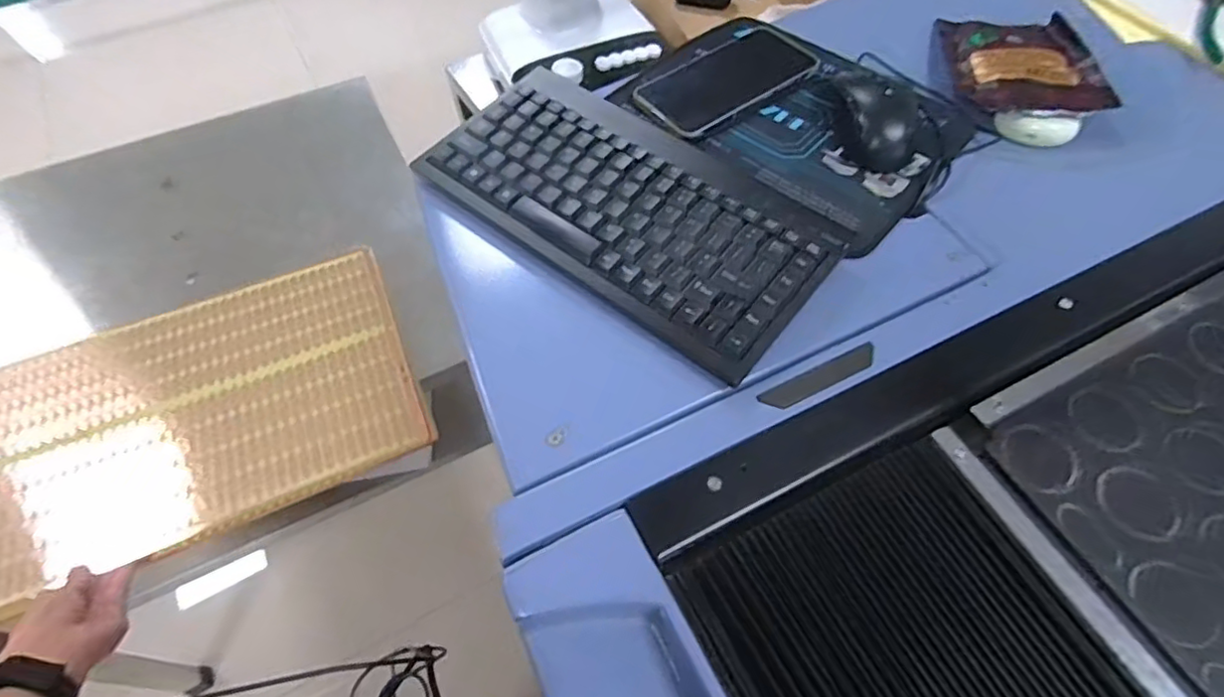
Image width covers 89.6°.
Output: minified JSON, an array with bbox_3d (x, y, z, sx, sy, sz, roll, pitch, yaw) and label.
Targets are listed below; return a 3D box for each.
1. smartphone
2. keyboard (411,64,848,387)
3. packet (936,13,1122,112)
[{"bbox_3d":[0.099,-0.231,0.533,0.159,0.010,0.080,-34,63,-19],"label":"smartphone"},{"bbox_3d":[0.009,-0.103,0.445,0.288,0.030,0.149,35,65,21],"label":"keyboard"},{"bbox_3d":[0.376,-0.260,0.566,0.118,0.027,0.145,7,58,6],"label":"packet"}]

